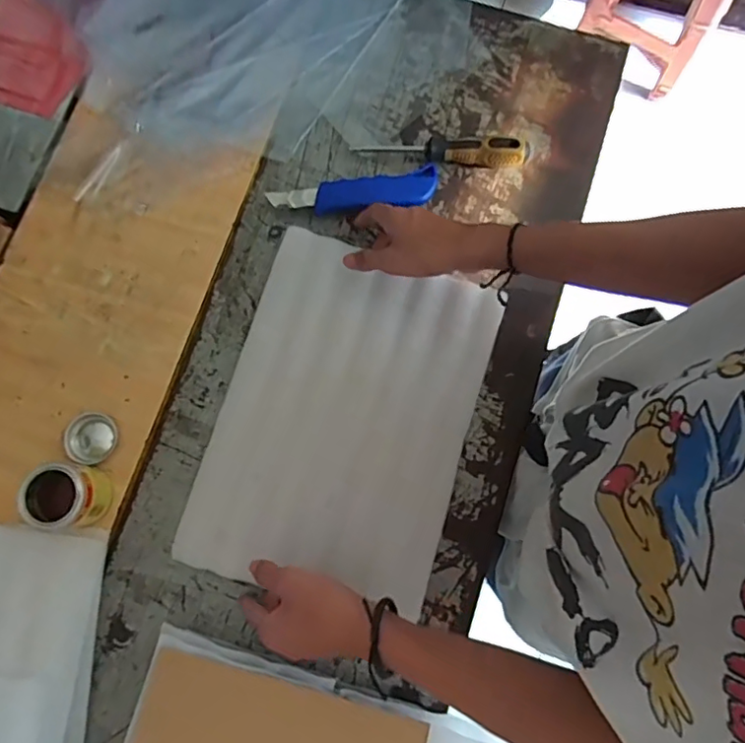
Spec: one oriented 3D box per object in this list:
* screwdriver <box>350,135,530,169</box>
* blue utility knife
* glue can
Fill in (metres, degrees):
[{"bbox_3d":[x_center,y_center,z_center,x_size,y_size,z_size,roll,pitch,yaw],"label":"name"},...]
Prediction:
[{"bbox_3d":[0.072,-0.240,0.603,0.178,0.033,0.033,6,80,0],"label":"screwdriver"},{"bbox_3d":[-0.016,-0.186,0.597,0.174,0.021,0.037,-12,80,-3],"label":"blue utility knife"},{"bbox_3d":[-0.275,0.112,0.518,0.054,0.062,0.055,0,80,-1],"label":"glue can"}]

